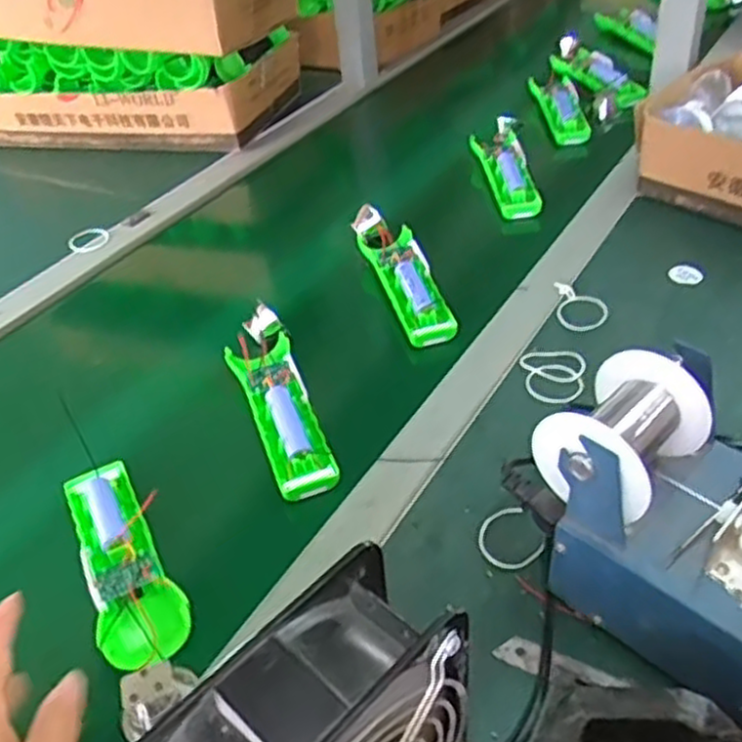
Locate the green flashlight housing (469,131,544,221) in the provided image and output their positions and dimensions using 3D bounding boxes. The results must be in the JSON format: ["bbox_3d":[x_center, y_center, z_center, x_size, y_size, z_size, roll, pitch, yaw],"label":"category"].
[{"bbox_3d":[0.150,-0.222,0.845,0.051,0.034,0.171,-7,40,0],"label":"green flashlight housing"}]

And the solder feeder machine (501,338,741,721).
[{"bbox_3d":[0.195,0.080,0.395,0.132,0.130,0.208,-35,47,-29],"label":"solder feeder machine"}]

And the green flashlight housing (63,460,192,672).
[{"bbox_3d":[-0.161,0.114,0.481,0.050,0.020,0.164,-25,43,-20],"label":"green flashlight housing"}]

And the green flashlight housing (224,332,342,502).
[{"bbox_3d":[-0.067,0.029,0.575,0.047,0.023,0.156,-18,41,-13],"label":"green flashlight housing"}]

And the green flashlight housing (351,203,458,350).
[{"bbox_3d":[0.027,-0.096,0.708,0.048,0.034,0.195,-13,40,-7],"label":"green flashlight housing"}]

